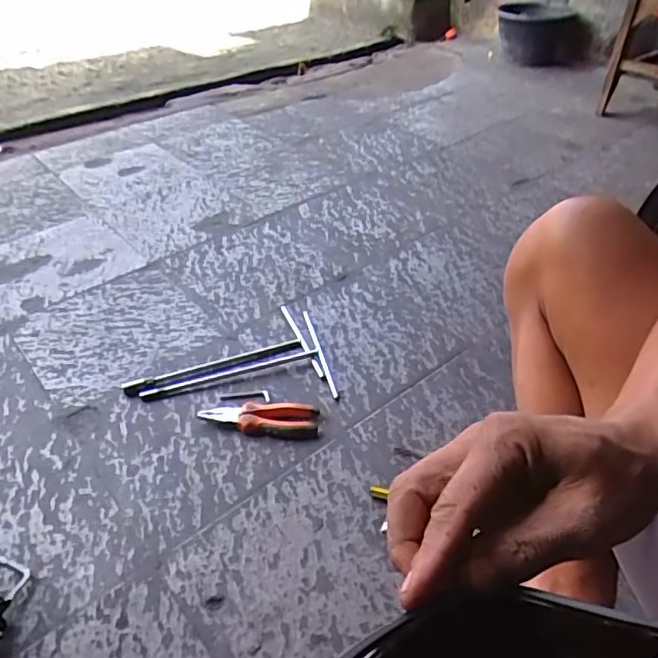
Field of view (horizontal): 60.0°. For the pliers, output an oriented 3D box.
[{"bbox_3d":[-0.101,0.134,0.851,0.177,0.020,0.056,1,41,3],"label":"pliers"}]

